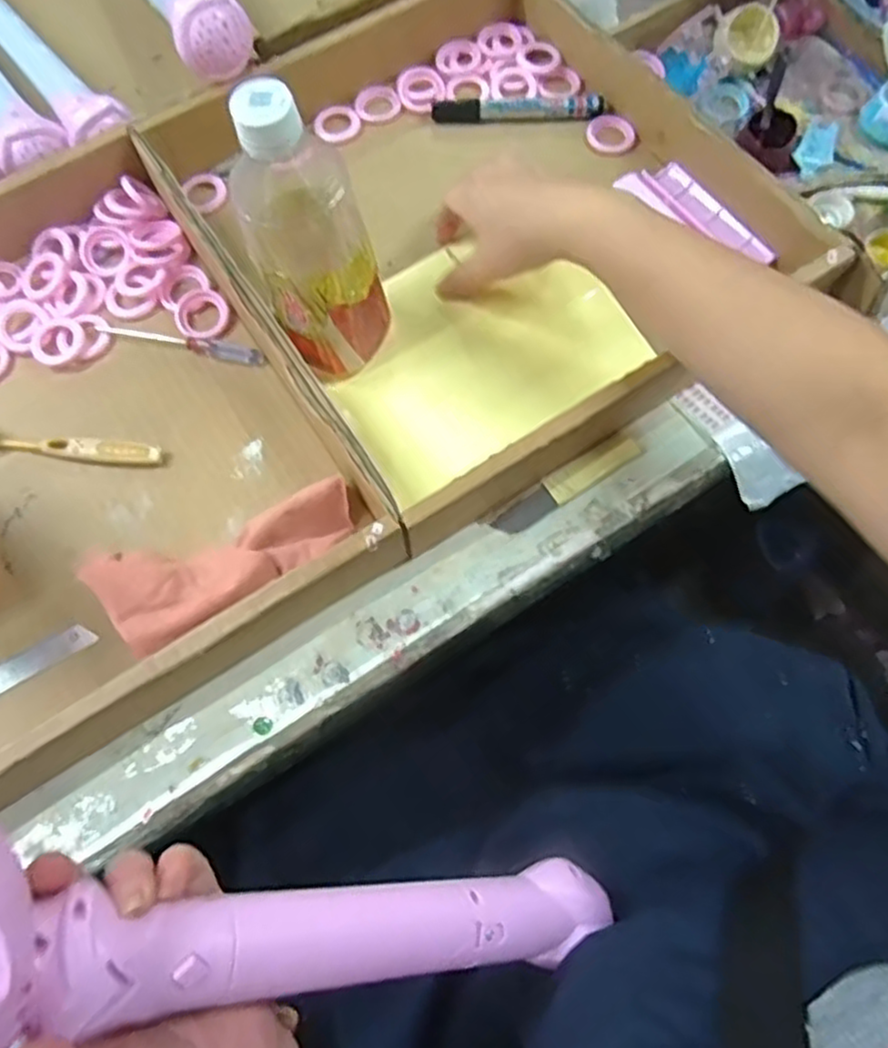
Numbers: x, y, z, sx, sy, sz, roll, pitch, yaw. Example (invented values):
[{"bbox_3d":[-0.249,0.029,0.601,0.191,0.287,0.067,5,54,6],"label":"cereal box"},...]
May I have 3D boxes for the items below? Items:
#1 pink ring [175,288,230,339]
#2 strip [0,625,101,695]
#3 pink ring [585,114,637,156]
[{"bbox_3d":[-0.172,-0.149,0.510,0.036,0.004,0.042,-37,74,-12],"label":"pink ring"},{"bbox_3d":[-0.254,0.087,0.427,0.096,0.009,0.017,-30,72,-10],"label":"strip"},{"bbox_3d":[0.132,-0.308,0.570,0.033,0.013,0.036,0,70,1],"label":"pink ring"}]

